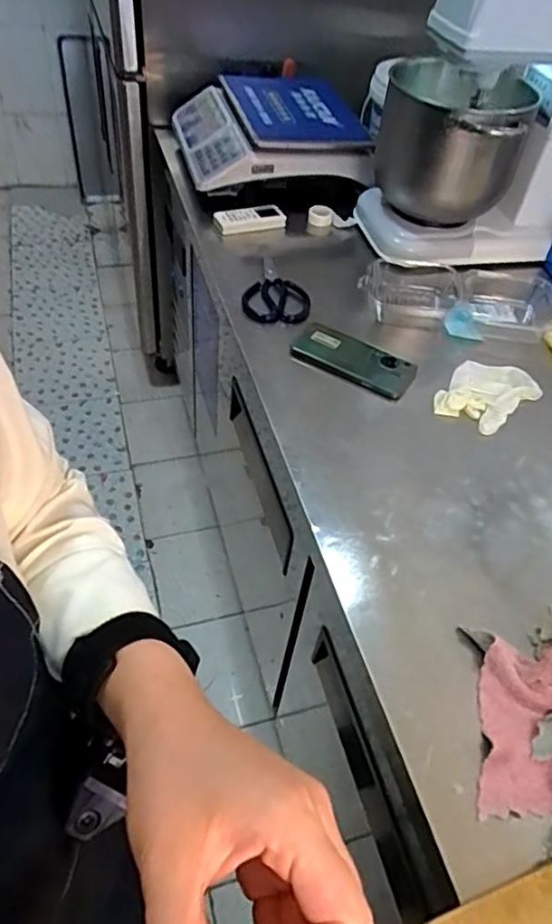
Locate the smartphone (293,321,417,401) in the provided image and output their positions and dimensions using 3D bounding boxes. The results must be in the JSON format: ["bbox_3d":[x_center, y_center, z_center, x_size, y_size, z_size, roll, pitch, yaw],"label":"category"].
[{"bbox_3d":[0.108,-0.142,0.835,0.170,0.011,0.076,25,65,17],"label":"smartphone"}]

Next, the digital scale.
[{"bbox_3d":[-0.021,-0.620,1.137,0.314,0.099,0.327,-13,52,-18],"label":"digital scale"}]

